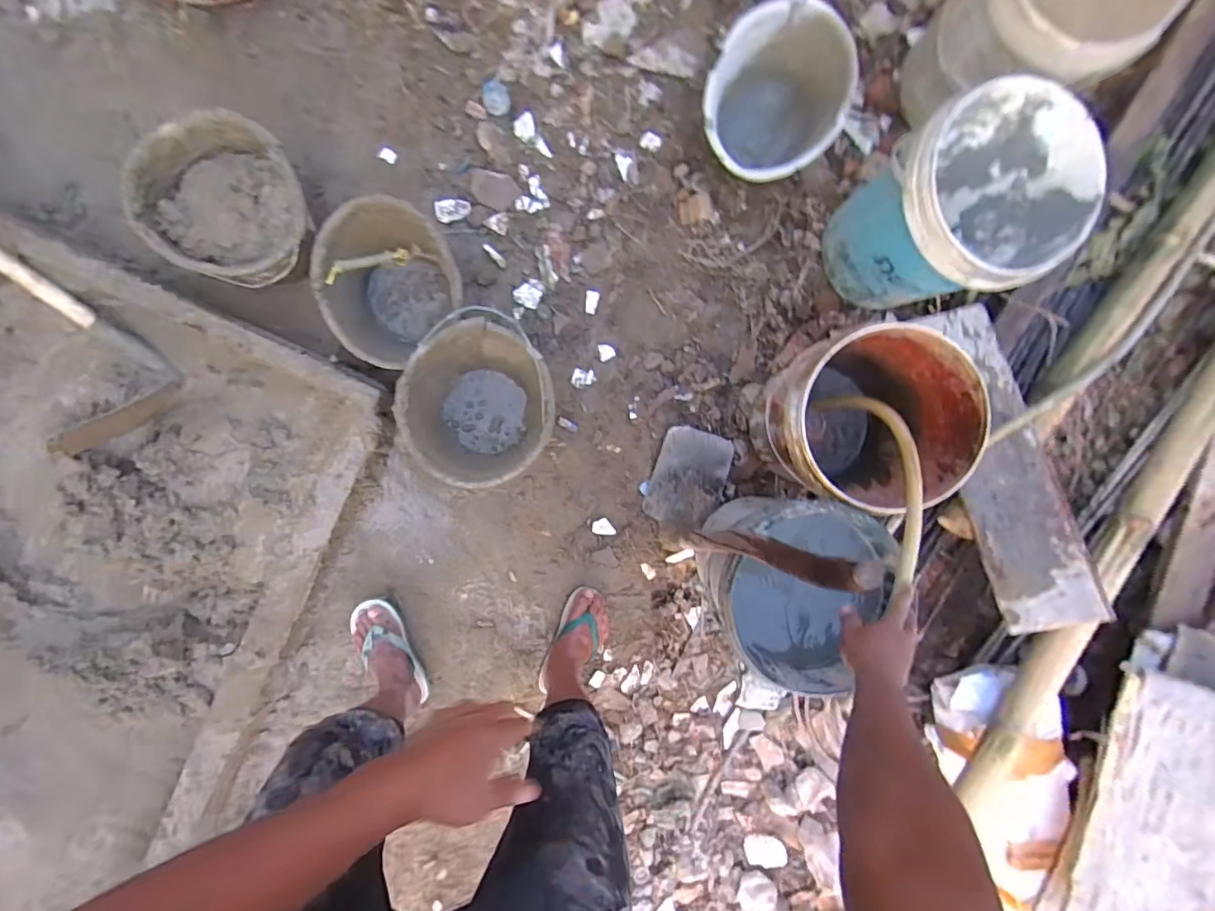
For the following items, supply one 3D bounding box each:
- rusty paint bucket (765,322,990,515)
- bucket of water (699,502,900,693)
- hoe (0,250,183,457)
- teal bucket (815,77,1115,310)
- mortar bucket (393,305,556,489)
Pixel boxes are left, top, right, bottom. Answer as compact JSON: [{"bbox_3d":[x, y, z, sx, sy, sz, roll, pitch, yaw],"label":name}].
[{"bbox_3d":[0.447,-0.061,0.995,0.302,0.372,0.288,0,92,0],"label":"rusty paint bucket"},{"bbox_3d":[0.316,0.216,0.980,0.255,0.338,0.295,30,91,-1],"label":"bucket of water"},{"bbox_3d":[-1.213,-0.265,0.988,0.659,0.171,0.265,38,91,-1],"label":"hoe"},{"bbox_3d":[0.638,-0.443,0.984,0.300,0.359,0.299,0,92,0],"label":"teal bucket"},{"bbox_3d":[-0.244,-0.102,1.048,0.277,0.228,0.295,0,92,0],"label":"mortar bucket"}]

